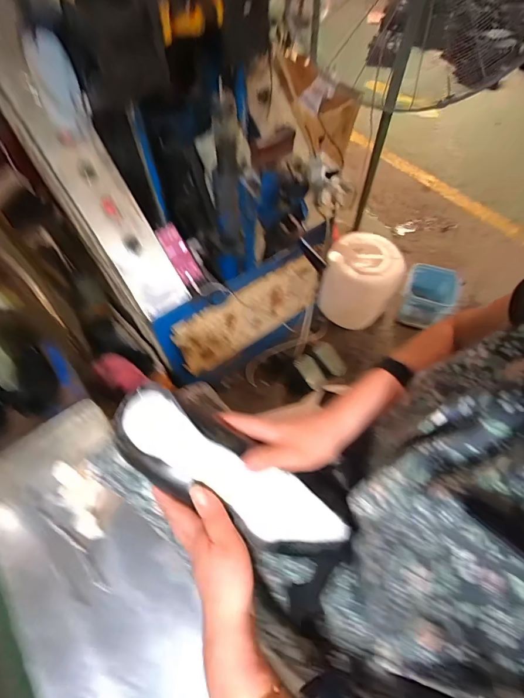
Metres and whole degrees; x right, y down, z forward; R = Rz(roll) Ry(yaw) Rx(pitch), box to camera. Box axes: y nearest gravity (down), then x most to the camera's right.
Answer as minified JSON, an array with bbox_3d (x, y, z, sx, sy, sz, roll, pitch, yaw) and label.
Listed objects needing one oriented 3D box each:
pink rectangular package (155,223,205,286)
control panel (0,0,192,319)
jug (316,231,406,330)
[{"bbox_3d":[-0.222,-0.258,0.953,0.066,0.025,0.171,-36,106,-17],"label":"pink rectangular package"},{"bbox_3d":[-0.405,-0.413,0.788,0.140,0.081,0.728,-35,111,-17],"label":"control panel"},{"bbox_3d":[0.419,-0.285,1.493,0.287,0.282,0.297,0,61,1],"label":"jug"}]

